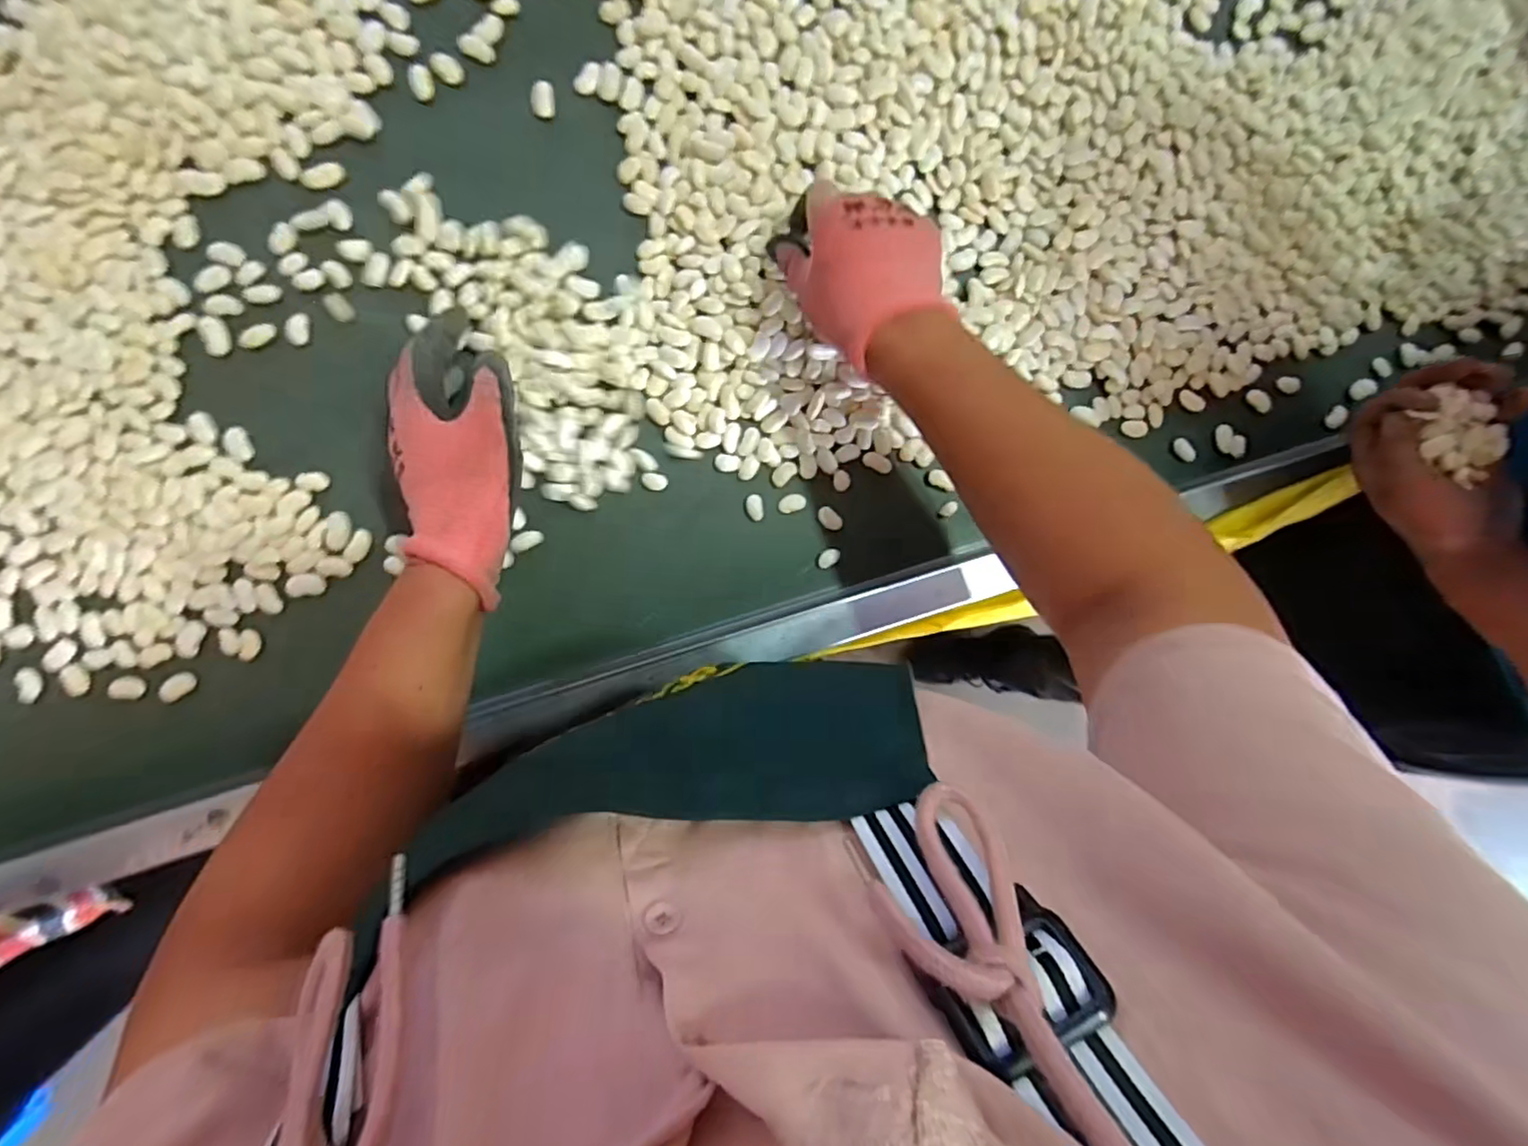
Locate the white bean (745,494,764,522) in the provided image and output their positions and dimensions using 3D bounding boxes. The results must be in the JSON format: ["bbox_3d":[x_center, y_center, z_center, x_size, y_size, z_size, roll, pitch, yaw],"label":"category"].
[{"bbox_3d":[-0.006,-0.048,0.478,0.013,0.004,0.020,-14,95,-7],"label":"white bean"}]

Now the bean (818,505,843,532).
[{"bbox_3d":[0.050,-0.040,0.487,0.020,0.004,0.013,42,87,-8],"label":"bean"}]

